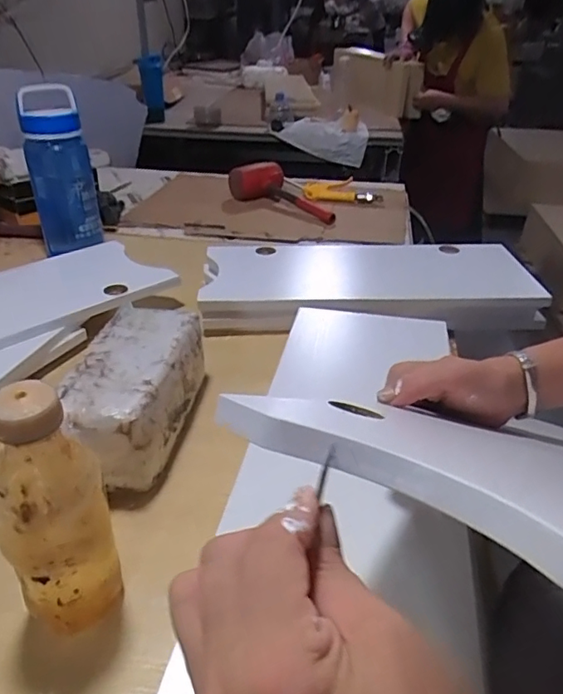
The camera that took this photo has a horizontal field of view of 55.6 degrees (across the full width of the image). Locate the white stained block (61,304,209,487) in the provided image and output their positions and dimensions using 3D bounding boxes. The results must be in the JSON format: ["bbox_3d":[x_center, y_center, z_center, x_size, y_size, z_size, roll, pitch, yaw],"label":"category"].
[{"bbox_3d":[-0.155,0.048,0.573,0.101,0.097,0.218,4,34,6],"label":"white stained block"}]

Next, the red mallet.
[{"bbox_3d":[0.007,-0.375,1.303,0.151,0.071,0.291,-21,39,-29],"label":"red mallet"}]

